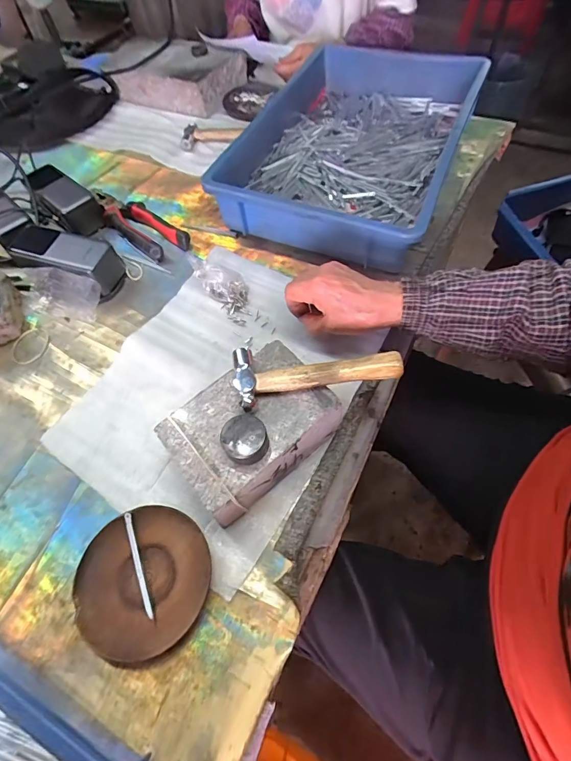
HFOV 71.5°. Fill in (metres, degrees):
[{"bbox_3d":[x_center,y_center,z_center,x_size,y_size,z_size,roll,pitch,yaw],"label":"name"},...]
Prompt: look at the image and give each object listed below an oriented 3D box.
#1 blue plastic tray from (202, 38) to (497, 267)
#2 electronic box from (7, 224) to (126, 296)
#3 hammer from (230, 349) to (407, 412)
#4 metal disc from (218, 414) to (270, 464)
[{"bbox_3d":[0.109,-0.361,0.597,0.277,0.097,0.454,20,61,14],"label":"blue plastic tray"},{"bbox_3d":[-0.298,-0.160,0.529,0.149,0.055,0.059,17,61,13],"label":"electronic box"},{"bbox_3d":[0.028,-0.015,0.367,0.149,0.017,0.059,-11,59,-3],"label":"hammer"},{"bbox_3d":[-0.035,0.051,0.335,0.036,0.027,0.035,-40,65,-20],"label":"metal disc"}]

